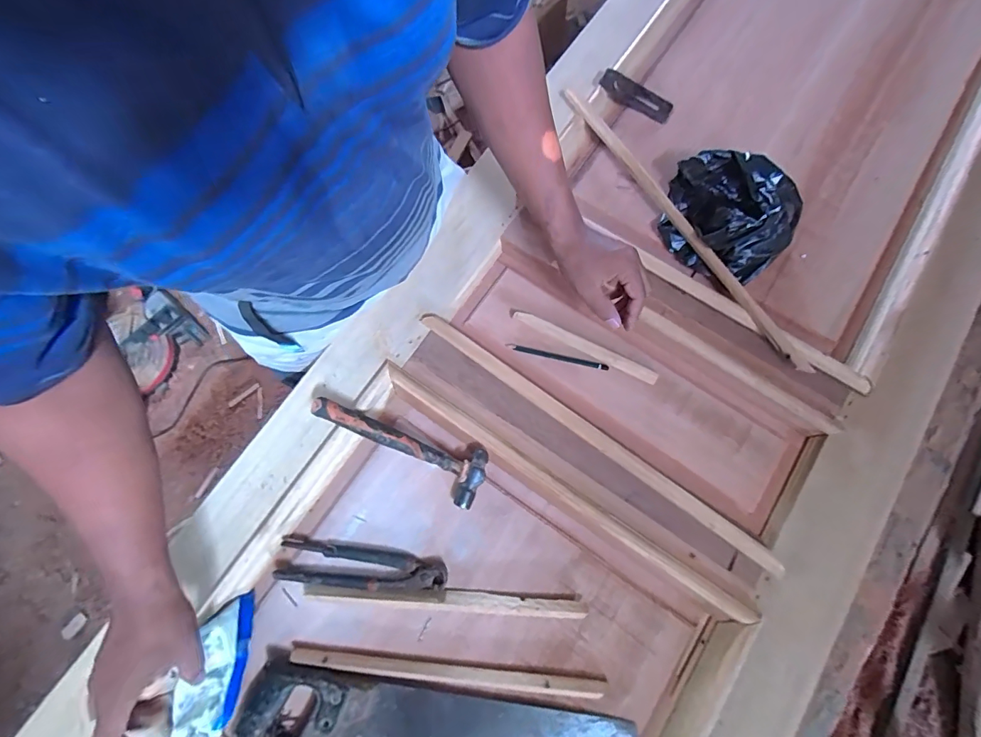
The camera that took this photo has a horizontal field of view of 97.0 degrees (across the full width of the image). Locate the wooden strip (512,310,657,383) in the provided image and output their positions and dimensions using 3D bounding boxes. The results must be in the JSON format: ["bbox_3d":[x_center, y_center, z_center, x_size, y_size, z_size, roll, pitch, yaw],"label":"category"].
[{"bbox_3d":[0.135,-0.033,0.631,0.220,0.009,0.019,26,77,7],"label":"wooden strip"}]

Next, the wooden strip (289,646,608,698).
[{"bbox_3d":[-0.051,0.374,0.530,0.378,0.015,0.023,6,75,2],"label":"wooden strip"}]

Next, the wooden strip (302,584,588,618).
[{"bbox_3d":[-0.060,0.291,0.547,0.351,0.013,0.021,3,75,1],"label":"wooden strip"}]

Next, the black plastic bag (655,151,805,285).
[{"bbox_3d":[0.349,-0.230,0.641,0.185,0.106,0.147,37,78,9],"label":"black plastic bag"}]

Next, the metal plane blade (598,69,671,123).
[{"bbox_3d":[0.250,-0.469,0.750,0.133,0.010,0.044,32,95,3],"label":"metal plane blade"}]

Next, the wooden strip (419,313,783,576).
[{"bbox_3d":[0.137,0.086,0.598,0.562,0.016,0.030,36,78,9],"label":"wooden strip"}]

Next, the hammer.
[{"bbox_3d":[-0.122,0.096,0.583,0.248,0.041,0.078,27,77,7],"label":"hammer"}]

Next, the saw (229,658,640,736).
[{"bbox_3d":[-0.065,0.431,0.500,0.446,0.020,0.107,7,75,2],"label":"saw"}]

